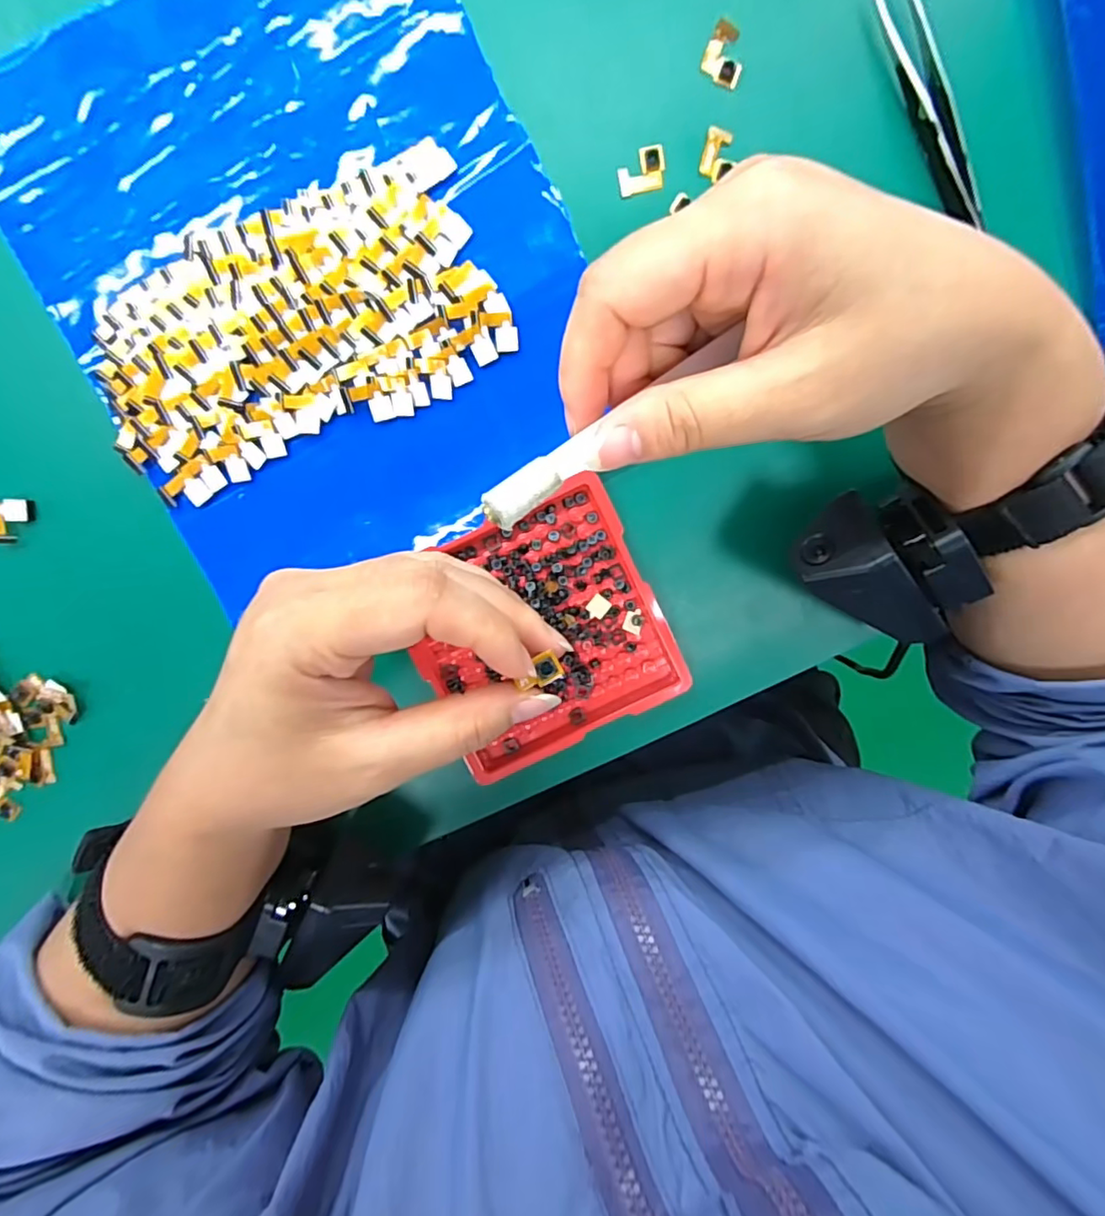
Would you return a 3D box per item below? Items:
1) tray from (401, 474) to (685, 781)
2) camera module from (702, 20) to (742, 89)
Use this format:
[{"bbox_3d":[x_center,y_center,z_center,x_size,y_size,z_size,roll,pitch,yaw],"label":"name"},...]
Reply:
[{"bbox_3d":[-0.006,0.011,0.245,0.100,0.011,0.096,-27,97,3],"label":"tray"},{"bbox_3d":[0.064,-0.204,0.215,0.015,0.004,0.018,20,97,-3],"label":"camera module"}]

